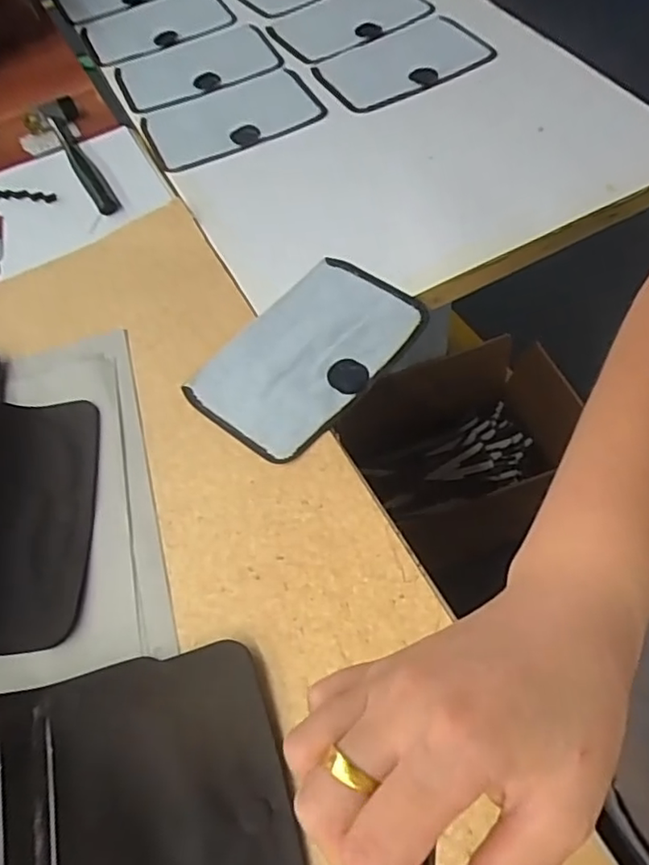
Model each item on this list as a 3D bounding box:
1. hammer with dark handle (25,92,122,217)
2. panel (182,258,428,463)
[{"bbox_3d":[-0.317,-0.348,0.771,0.065,0.020,0.233,-26,60,-11],"label":"hammer with dark handle"},{"bbox_3d":[-0.014,-0.079,0.588,0.136,0.011,0.224,35,68,23],"label":"panel"}]

